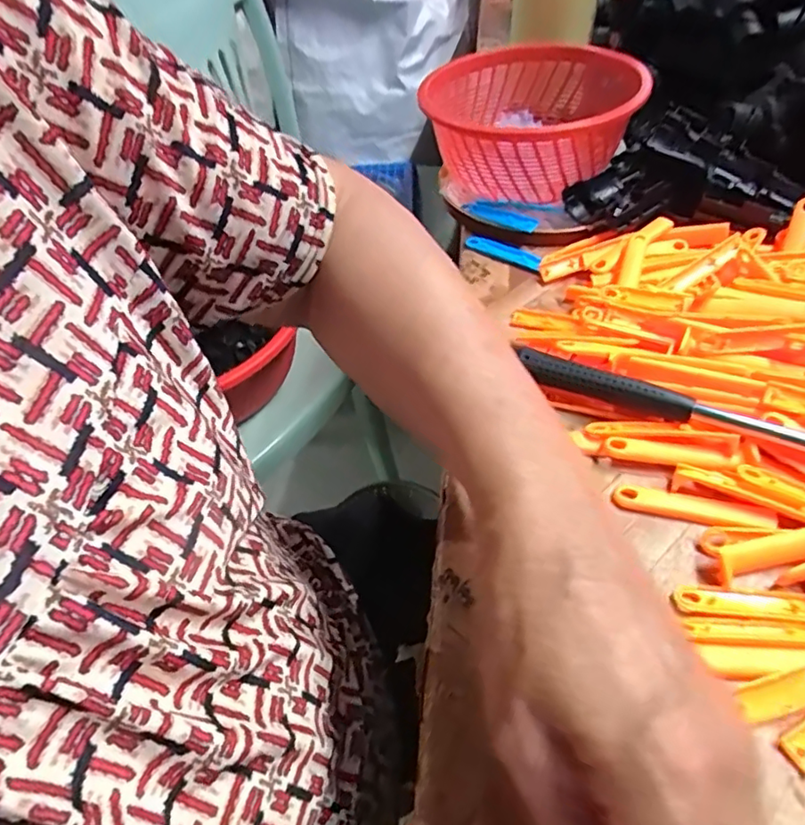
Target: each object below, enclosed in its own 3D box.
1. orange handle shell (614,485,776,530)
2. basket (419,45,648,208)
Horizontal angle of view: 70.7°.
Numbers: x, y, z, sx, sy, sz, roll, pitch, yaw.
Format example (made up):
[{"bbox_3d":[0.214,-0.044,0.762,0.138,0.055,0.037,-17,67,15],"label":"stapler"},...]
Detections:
[{"bbox_3d":[0.149,0.050,0.292,0.074,0.006,0.014,11,50,14],"label":"orange handle shell"},{"bbox_3d":[0.108,-0.252,0.487,0.168,0.069,0.176,12,50,16],"label":"basket"}]

